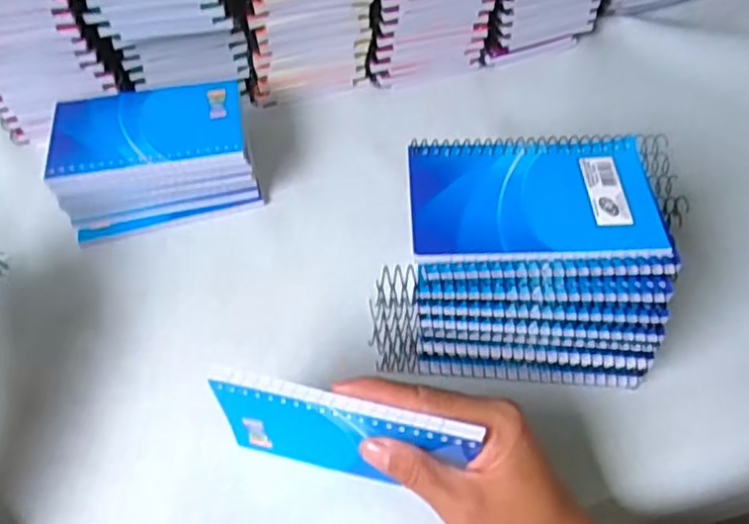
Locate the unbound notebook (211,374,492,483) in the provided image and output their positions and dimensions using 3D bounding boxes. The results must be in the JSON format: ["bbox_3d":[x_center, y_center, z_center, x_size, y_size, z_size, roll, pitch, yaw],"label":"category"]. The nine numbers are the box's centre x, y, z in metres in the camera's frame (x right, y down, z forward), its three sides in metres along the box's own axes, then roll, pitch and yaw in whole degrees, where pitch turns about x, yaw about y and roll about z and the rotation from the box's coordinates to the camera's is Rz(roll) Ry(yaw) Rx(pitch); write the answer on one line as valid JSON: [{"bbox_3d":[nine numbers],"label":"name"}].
[{"bbox_3d":[-0.016,0.087,0.328,0.124,0.078,0.012,12,57,7],"label":"unbound notebook"}]

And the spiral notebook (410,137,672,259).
[{"bbox_3d":[0.085,-0.038,0.358,0.129,0.008,0.084,0,56,-1],"label":"spiral notebook"}]

